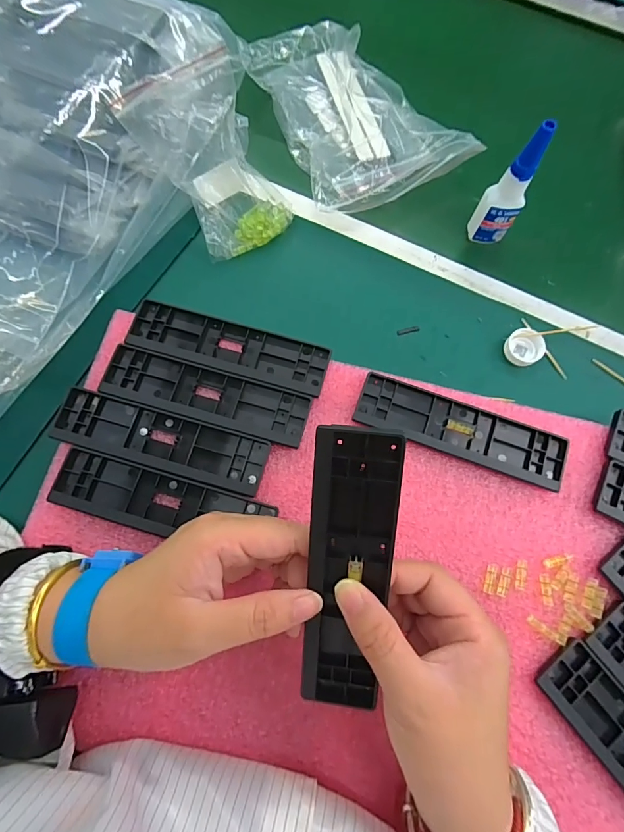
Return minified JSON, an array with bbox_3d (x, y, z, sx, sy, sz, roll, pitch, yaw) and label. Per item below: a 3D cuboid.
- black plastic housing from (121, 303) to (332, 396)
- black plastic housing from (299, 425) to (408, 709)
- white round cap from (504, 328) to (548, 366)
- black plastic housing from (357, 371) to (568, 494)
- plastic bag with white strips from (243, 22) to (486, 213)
[{"bbox_3d":[-0.066,-0.055,0.326,0.156,0.007,0.042,16,74,4],"label":"black plastic housing"},{"bbox_3d":[0.018,0.082,0.212,0.042,0.011,0.157,5,104,0],"label":"black plastic housing"},{"bbox_3d":[0.183,-0.060,0.349,0.032,0.010,0.030,0,73,-1],"label":"white round cap"},{"bbox_3d":[0.113,0.011,0.315,0.158,0.010,0.041,19,74,5],"label":"black plastic housing"},{"bbox_3d":[0.044,-0.313,0.411,0.164,0.038,0.209,-25,75,-8],"label":"plastic bag with white strips"}]

